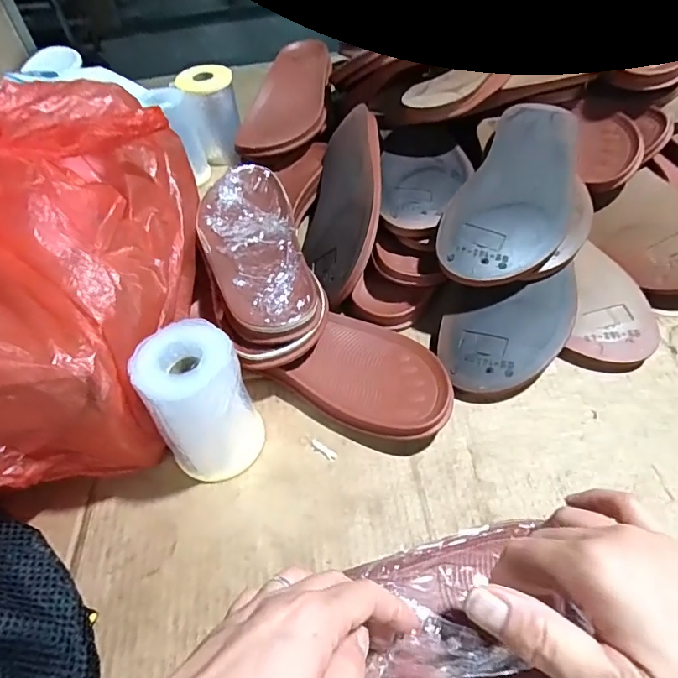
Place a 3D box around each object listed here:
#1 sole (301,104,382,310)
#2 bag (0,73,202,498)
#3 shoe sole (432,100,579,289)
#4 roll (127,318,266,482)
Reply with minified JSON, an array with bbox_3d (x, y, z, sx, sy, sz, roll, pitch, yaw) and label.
[{"bbox_3d":[0.001,-0.144,0.511,0.026,0.113,0.240,26,47,-33],"label":"sole"},{"bbox_3d":[-0.247,-0.048,0.387,0.235,0.189,0.337,-5,48,2],"label":"bag"},{"bbox_3d":[0.171,-0.143,0.454,0.095,0.036,0.242,19,53,22],"label":"shoe sole"},{"bbox_3d":[-0.095,0.046,0.344,0.062,0.107,0.062,-3,50,3],"label":"roll"}]

